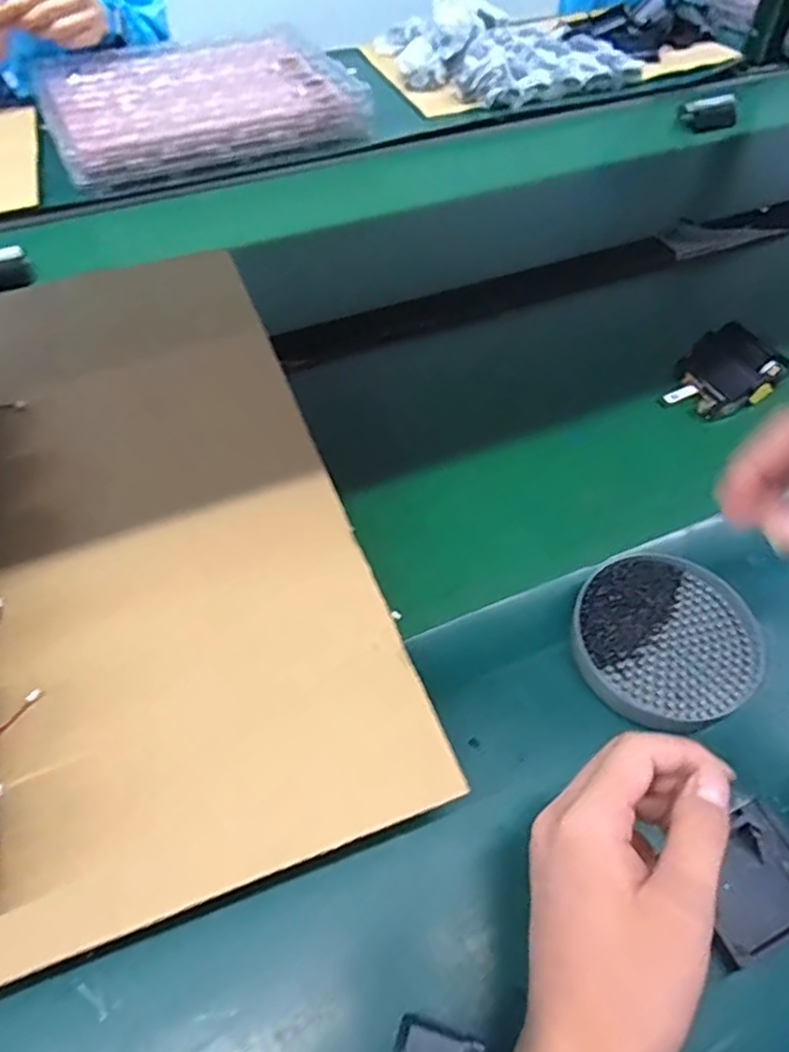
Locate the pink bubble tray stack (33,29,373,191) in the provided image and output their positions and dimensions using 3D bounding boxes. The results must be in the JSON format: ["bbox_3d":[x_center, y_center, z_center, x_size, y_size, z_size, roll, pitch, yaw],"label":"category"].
[{"bbox_3d":[-0.253,-0.551,0.904,0.383,0.062,0.306,-19,56,-15],"label":"pink bubble tray stack"}]

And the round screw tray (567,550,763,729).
[{"bbox_3d":[0.173,0.071,0.446,0.116,0.020,0.111,1,53,-1],"label":"round screw tray"}]

